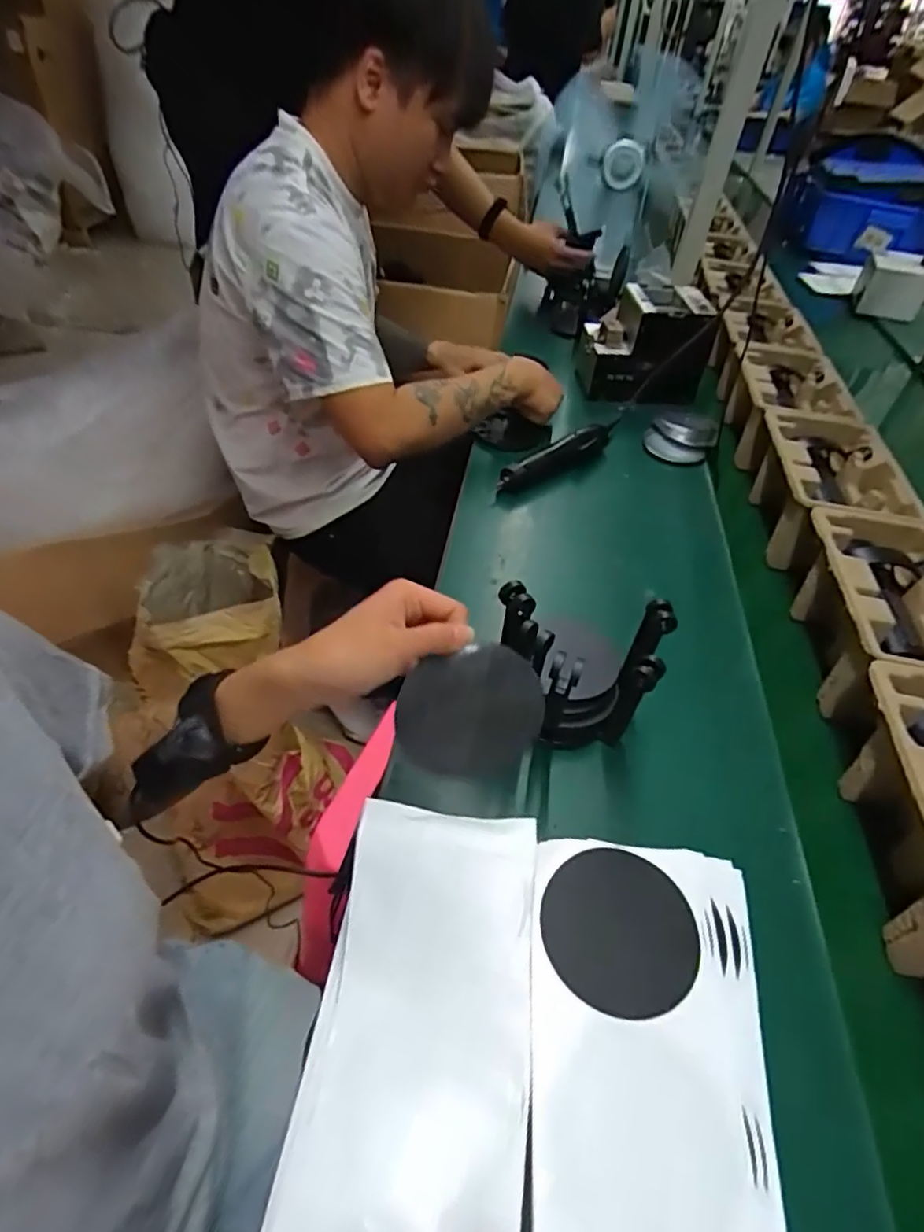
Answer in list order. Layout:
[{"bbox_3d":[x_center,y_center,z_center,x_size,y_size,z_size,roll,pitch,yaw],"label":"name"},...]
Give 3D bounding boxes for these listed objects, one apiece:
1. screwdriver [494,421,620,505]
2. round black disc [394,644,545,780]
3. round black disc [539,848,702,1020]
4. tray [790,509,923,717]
[{"bbox_3d":[0.144,-0.225,0.857,0.246,0.051,0.044,-30,60,-24],"label":"screwdriver"},{"bbox_3d":[0.005,0.062,0.393,0.091,0.089,0.007,8,15,-7],"label":"round black disc"},{"bbox_3d":[0.097,0.193,0.377,0.093,0.007,0.090,2,52,-3],"label":"round black disc"},{"bbox_3d":[0.441,-0.001,0.630,0.150,0.115,0.224,11,52,4],"label":"tray"}]

